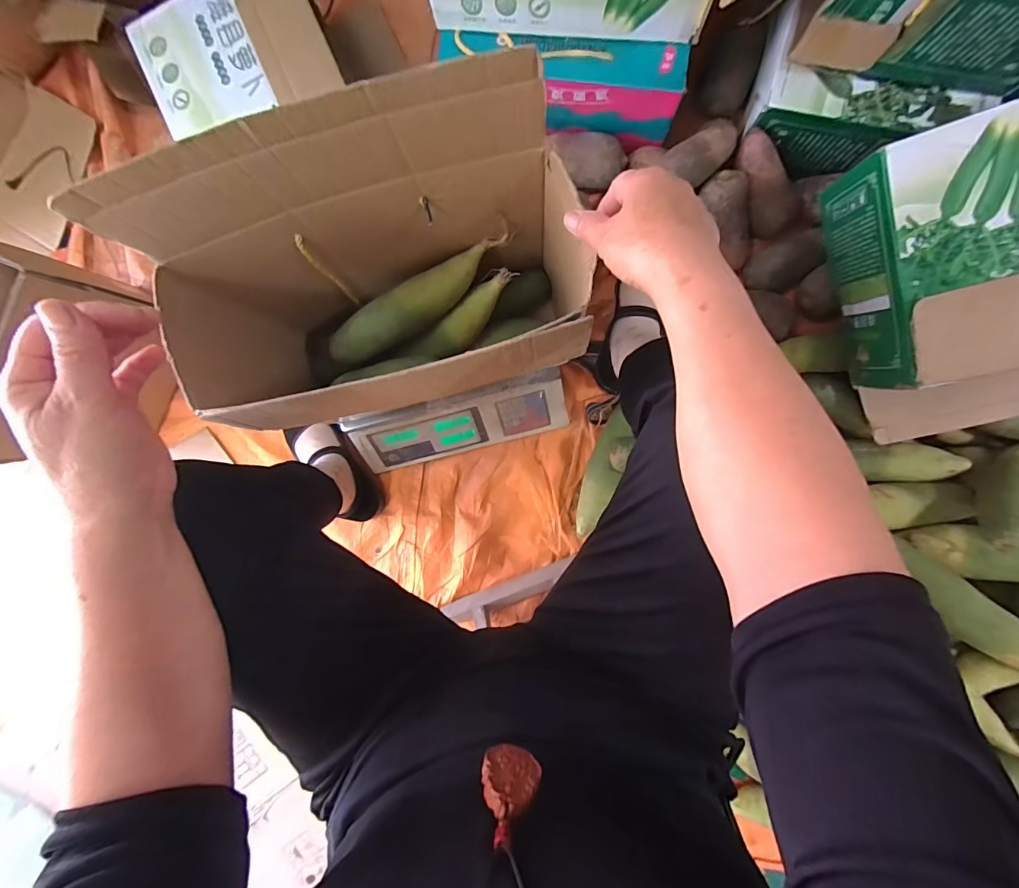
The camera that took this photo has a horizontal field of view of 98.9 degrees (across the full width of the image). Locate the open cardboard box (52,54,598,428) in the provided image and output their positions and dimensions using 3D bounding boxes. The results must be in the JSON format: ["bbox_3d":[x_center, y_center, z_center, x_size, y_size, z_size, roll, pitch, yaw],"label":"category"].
[{"bbox_3d":[-0.129,-0.128,0.449,0.379,0.337,0.170,-12,89,5],"label":"open cardboard box"}]

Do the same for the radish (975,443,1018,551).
[{"bbox_3d":[0.648,0.056,0.558,0.203,0.048,0.042,-40,86,-25],"label":"radish"}]

